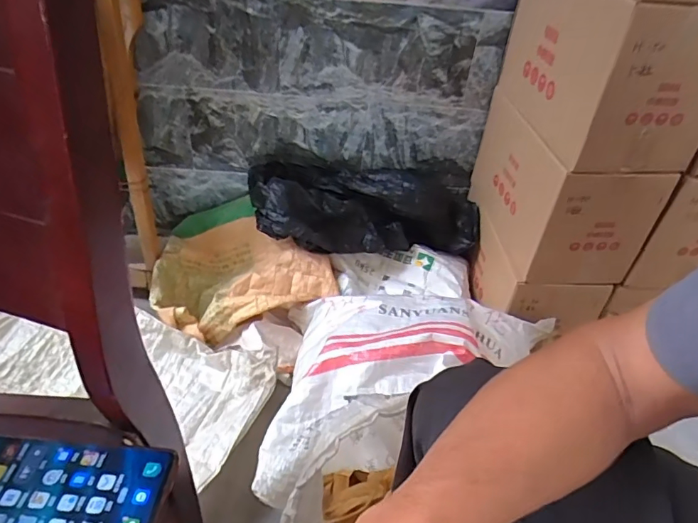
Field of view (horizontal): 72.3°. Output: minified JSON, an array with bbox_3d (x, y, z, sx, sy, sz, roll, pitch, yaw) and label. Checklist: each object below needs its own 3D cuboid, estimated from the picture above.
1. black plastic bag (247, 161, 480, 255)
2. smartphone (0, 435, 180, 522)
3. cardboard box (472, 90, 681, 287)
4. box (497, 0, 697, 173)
[{"bbox_3d":[0.052,-0.125,1.043,0.517,0.159,0.207,-6,41,-16],"label":"black plastic bag"},{"bbox_3d":[-0.214,0.165,0.344,0.160,0.008,0.076,6,39,-2],"label":"smartphone"},{"bbox_3d":[0.402,-0.172,0.971,0.186,0.222,0.416,1,39,-7],"label":"cardboard box"},{"bbox_3d":[0.415,-0.323,0.785,0.210,0.237,0.324,-2,40,-11],"label":"box"}]

